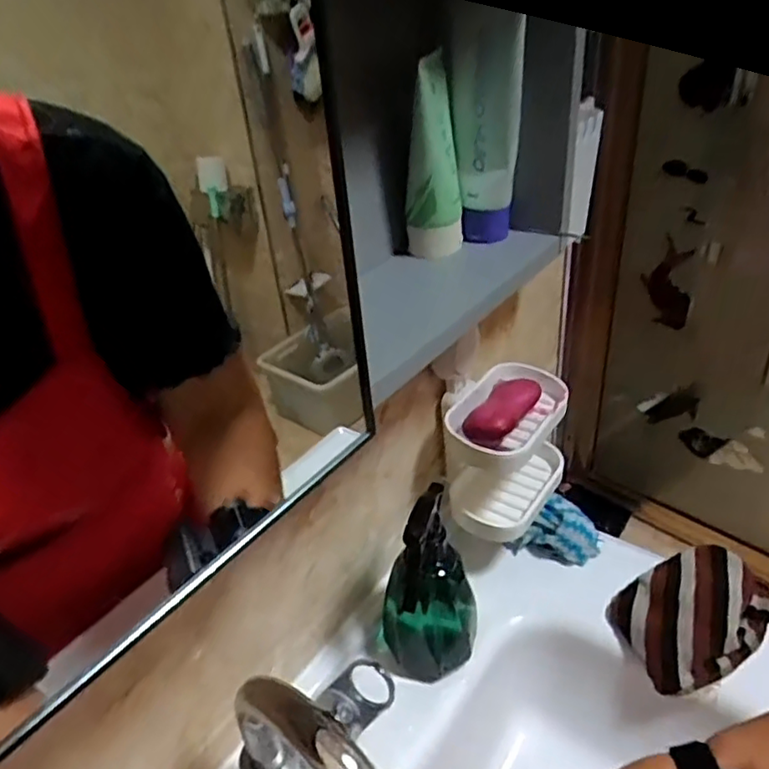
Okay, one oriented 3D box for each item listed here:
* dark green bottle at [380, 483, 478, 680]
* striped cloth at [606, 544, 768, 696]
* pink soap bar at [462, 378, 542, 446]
[{"bbox_3d":[0.037,0.183,0.543,0.084,0.179,0.090,-4,33,3],"label":"dark green bottle"},{"bbox_3d":[0.294,0.210,0.587,0.148,0.053,0.109,-20,35,-21],"label":"striped cloth"},{"bbox_3d":[0.112,0.022,0.593,0.084,0.031,0.046,-30,40,-33],"label":"pink soap bar"}]

